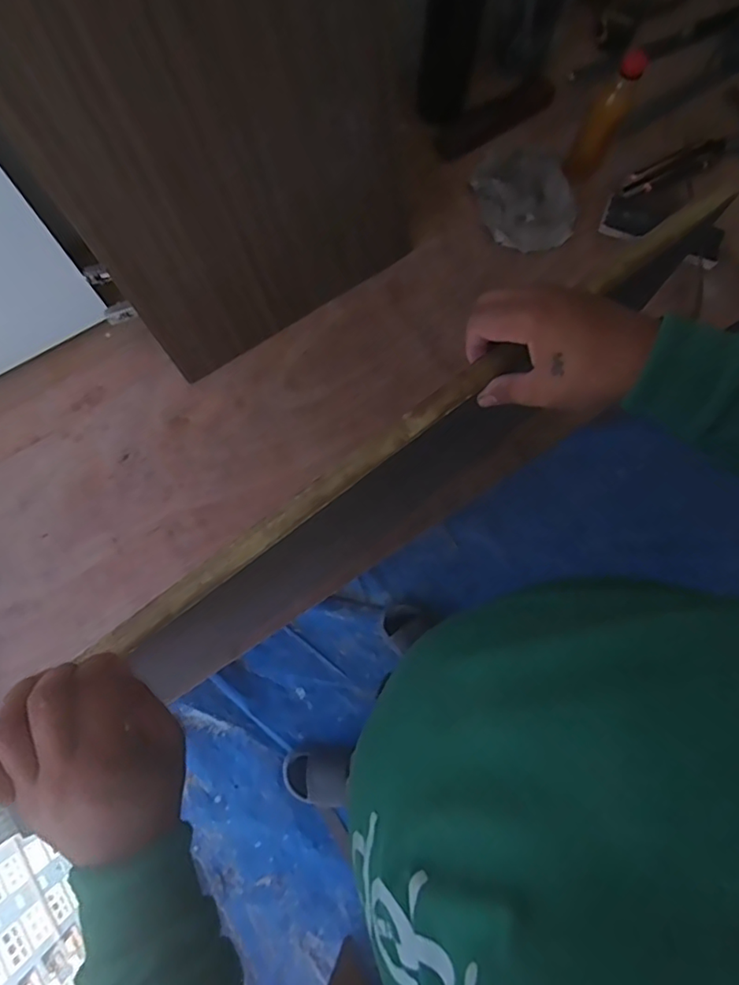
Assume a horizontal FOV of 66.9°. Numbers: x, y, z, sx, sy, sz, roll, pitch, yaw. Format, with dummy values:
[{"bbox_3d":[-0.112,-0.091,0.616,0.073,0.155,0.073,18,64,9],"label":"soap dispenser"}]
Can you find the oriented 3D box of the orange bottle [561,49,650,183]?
[{"bbox_3d":[0.313,-0.499,0.747,0.054,0.163,0.054,27,79,5],"label":"orange bottle"}]

